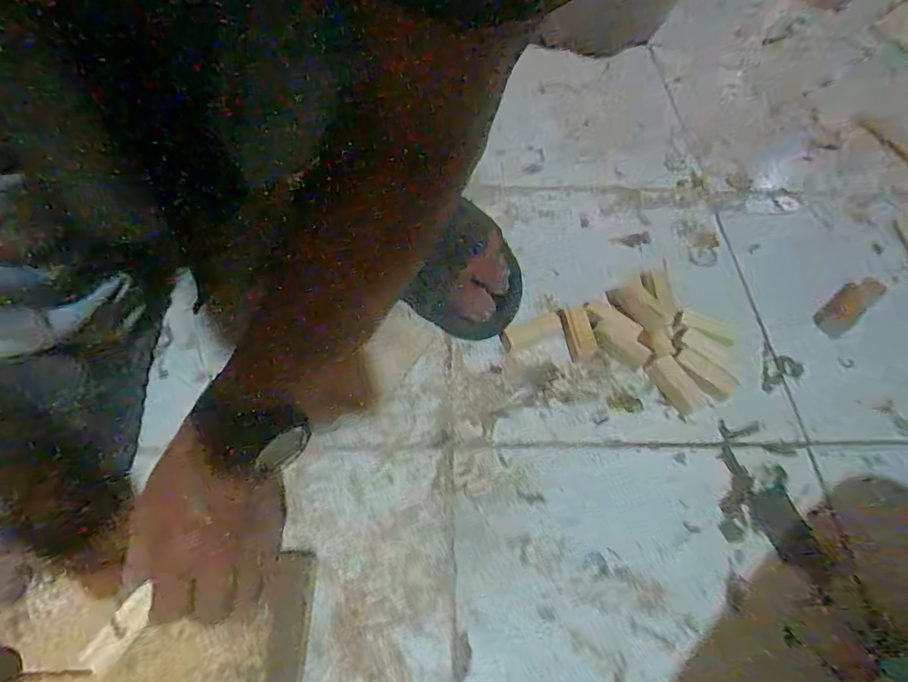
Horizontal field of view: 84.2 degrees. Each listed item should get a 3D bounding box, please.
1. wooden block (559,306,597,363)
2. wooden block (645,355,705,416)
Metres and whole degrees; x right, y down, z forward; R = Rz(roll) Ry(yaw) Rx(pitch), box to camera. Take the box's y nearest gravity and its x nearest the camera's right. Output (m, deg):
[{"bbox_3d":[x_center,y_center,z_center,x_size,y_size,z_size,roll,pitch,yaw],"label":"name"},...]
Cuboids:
[{"bbox_3d":[0.112,-0.009,0.459,0.023,0.014,0.053,-7,59,-6],"label":"wooden block"},{"bbox_3d":[0.188,0.037,0.428,0.024,0.014,0.052,-24,62,-15],"label":"wooden block"}]

